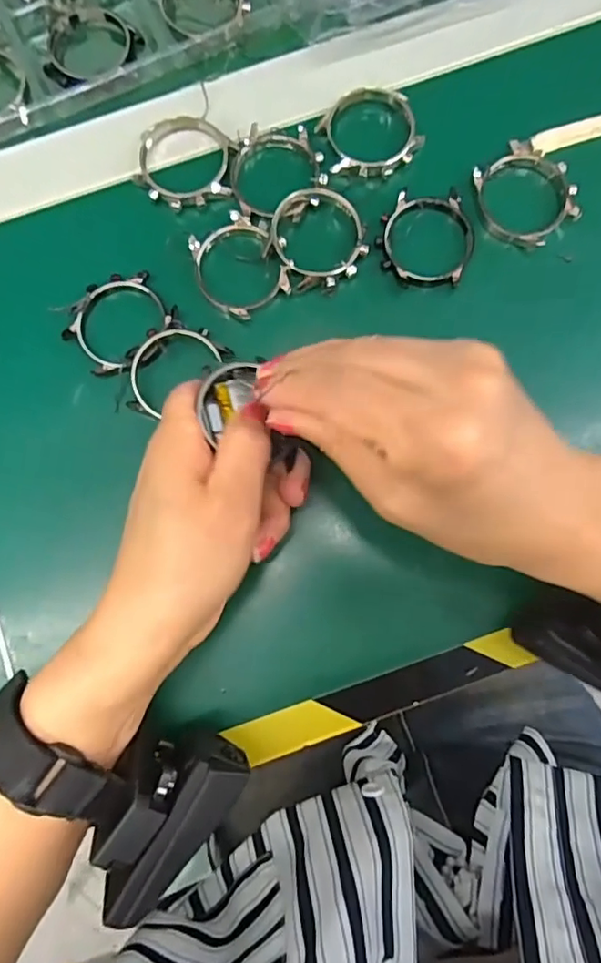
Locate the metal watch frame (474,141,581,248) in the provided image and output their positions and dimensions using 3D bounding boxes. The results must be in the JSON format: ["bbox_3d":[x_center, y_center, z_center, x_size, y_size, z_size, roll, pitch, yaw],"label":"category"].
[{"bbox_3d":[0.116,-0.147,0.287,0.051,0.007,0.052,-38,84,-4],"label":"metal watch frame"}]

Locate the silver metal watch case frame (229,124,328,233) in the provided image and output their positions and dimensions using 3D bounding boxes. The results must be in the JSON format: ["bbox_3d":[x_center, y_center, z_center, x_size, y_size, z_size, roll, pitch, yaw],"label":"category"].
[{"bbox_3d":[-0.012,-0.159,0.290,0.048,0.011,0.054,-4,82,0],"label":"silver metal watch case frame"}]

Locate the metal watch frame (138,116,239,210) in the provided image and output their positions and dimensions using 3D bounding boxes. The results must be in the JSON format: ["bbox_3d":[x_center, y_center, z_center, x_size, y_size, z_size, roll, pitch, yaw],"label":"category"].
[{"bbox_3d":[-0.060,-0.168,0.294,0.051,0.007,0.049,9,83,2],"label":"metal watch frame"}]

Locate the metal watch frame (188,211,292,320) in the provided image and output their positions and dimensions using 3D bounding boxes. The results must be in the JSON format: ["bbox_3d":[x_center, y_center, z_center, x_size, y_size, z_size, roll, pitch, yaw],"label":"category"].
[{"bbox_3d":[-0.032,-0.109,0.283,0.042,0.008,0.050,-34,84,-4],"label":"metal watch frame"}]

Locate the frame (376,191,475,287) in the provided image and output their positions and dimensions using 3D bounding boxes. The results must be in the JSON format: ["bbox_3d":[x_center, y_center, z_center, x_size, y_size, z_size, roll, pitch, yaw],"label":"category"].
[{"bbox_3d":[0.064,-0.124,0.284,0.048,0.005,0.048,7,83,1],"label":"frame"}]

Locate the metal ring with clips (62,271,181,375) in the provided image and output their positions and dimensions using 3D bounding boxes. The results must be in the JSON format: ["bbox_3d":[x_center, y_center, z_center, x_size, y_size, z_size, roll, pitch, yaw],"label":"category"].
[{"bbox_3d":[-0.092,-0.081,0.281,0.052,0.004,0.046,-40,84,-5],"label":"metal ring with clips"}]

